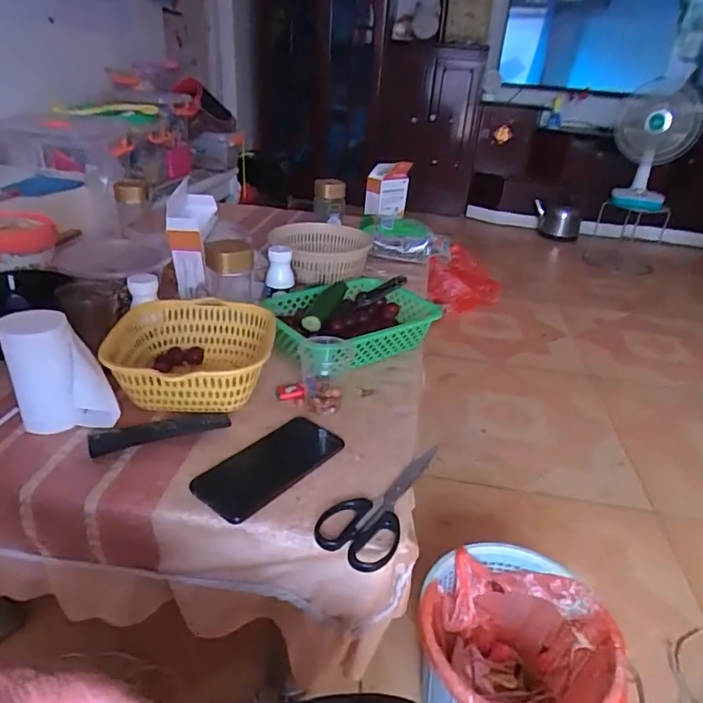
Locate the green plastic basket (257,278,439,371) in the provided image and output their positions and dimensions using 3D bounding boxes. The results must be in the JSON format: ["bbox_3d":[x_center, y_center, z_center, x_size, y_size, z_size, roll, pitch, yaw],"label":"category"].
[{"bbox_3d":[-0.001,-0.047,0.807,0.255,0.064,0.188,-16,35,-32],"label":"green plastic basket"}]

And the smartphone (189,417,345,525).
[{"bbox_3d":[-0.088,0.121,0.558,0.081,0.009,0.163,24,35,31],"label":"smartphone"}]

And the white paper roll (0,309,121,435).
[{"bbox_3d":[-0.320,0.030,0.569,0.084,0.128,0.092,-21,38,-37],"label":"white paper roll"}]

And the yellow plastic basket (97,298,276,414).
[{"bbox_3d":[-0.209,0.009,0.669,0.201,0.077,0.202,3,29,-2],"label":"yellow plastic basket"}]

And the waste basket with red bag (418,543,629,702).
[{"bbox_3d":[0.210,0.423,0.698,0.238,0.190,0.245,3,29,-2],"label":"waste basket with red bag"}]

